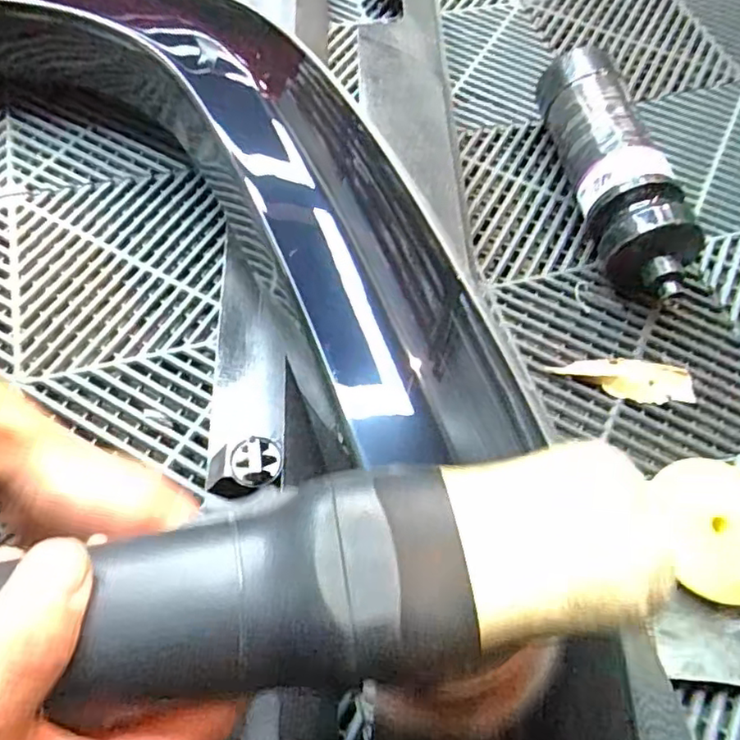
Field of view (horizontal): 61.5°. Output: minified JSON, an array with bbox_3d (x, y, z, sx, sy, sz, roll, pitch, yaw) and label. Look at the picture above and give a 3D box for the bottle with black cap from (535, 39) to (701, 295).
[{"bbox_3d":[0.221,-0.183,0.580,0.073,0.085,0.270,-7,62,-7],"label":"bottle with black cap"}]

